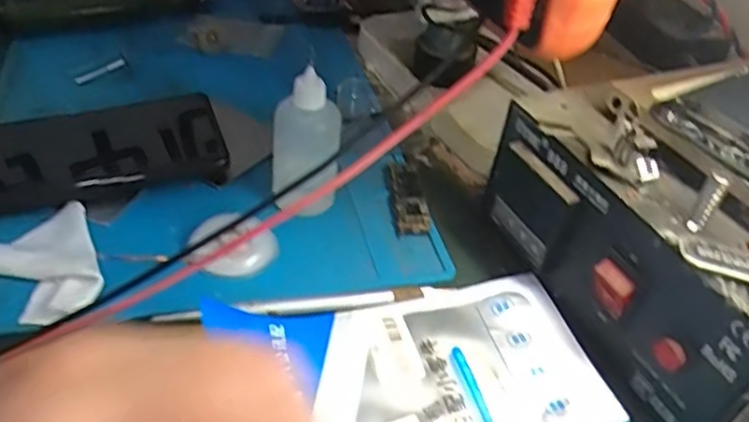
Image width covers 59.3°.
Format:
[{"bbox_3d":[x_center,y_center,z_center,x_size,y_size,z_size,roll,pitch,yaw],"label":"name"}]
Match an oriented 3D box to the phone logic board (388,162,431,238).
[{"bbox_3d":[0.018,-0.008,0.382,0.021,0.006,0.059,-1,41,-10],"label":"phone logic board"}]

